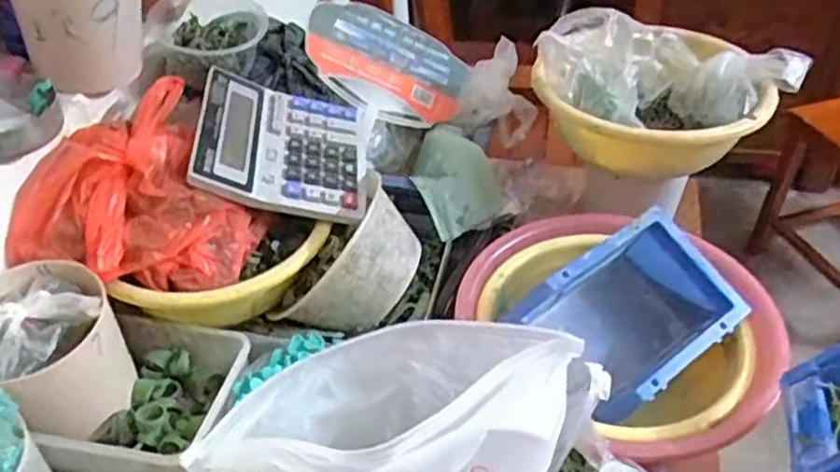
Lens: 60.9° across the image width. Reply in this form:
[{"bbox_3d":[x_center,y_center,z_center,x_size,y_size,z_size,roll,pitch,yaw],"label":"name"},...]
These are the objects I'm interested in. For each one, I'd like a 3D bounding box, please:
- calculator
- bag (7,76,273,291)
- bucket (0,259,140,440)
[{"bbox_3d":[-0.130,-0.091,0.686,0.159,0.021,0.161,12,47,-18],"label":"calculator"},{"bbox_3d":[-0.232,-0.046,0.643,0.176,0.089,0.210,8,42,14],"label":"bag"},{"bbox_3d":[-0.298,0.094,0.574,0.101,0.103,0.109,-3,41,2],"label":"bucket"}]

